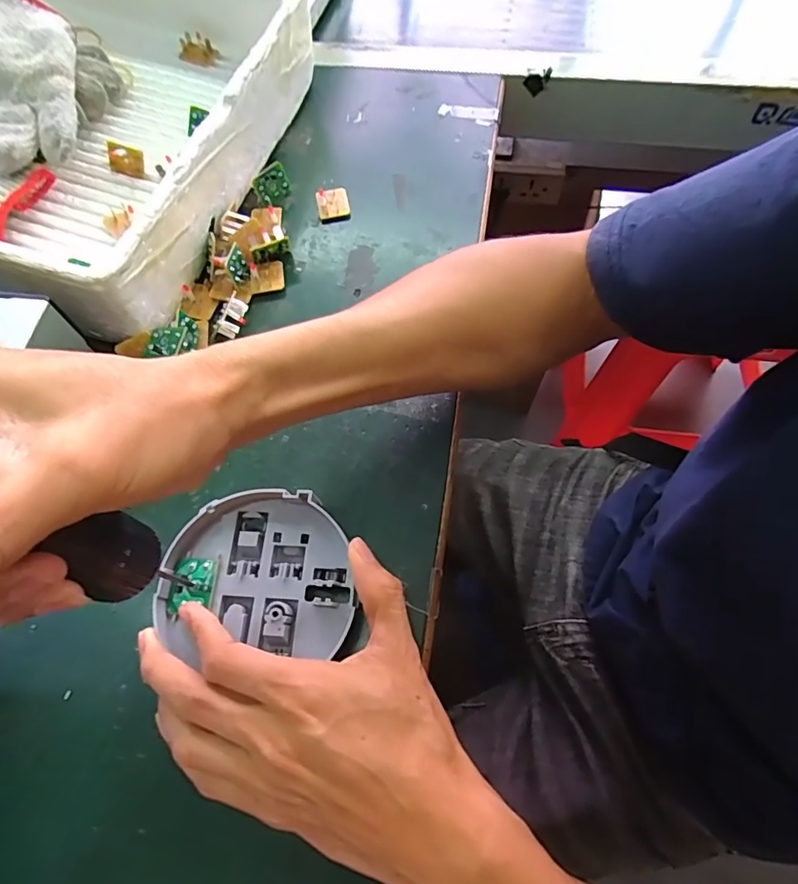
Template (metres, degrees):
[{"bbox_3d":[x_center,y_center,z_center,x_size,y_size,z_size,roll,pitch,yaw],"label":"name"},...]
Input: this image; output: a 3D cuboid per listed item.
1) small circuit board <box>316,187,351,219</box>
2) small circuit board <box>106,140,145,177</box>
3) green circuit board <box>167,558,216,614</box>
[{"bbox_3d":[-0.054,-0.197,0.408,0.026,0.008,0.030,-10,64,-2],"label":"small circuit board"},{"bbox_3d":[-0.216,-0.222,0.392,0.029,0.021,0.005,15,34,-4],"label":"small circuit board"},{"bbox_3d":[-0.112,0.077,0.269,0.023,0.005,0.028,1,65,3],"label":"green circuit board"}]

